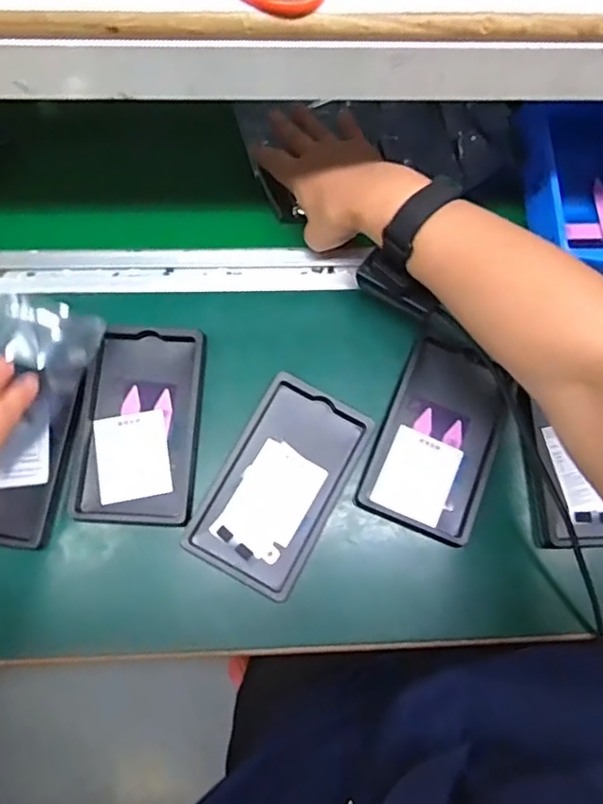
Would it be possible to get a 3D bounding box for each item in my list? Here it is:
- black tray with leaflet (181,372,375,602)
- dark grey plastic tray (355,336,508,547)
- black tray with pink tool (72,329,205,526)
[{"bbox_3d":[-0.016,0.064,0.453,0.093,0.019,0.159,29,74,6],"label":"black tray with leaflet"},{"bbox_3d":[0.114,0.029,0.469,0.094,0.014,0.156,22,74,4],"label":"dark grey plastic tray"},{"bbox_3d":[-0.128,0.018,0.461,0.091,0.020,0.157,5,73,-1],"label":"black tray with pink tool"}]

